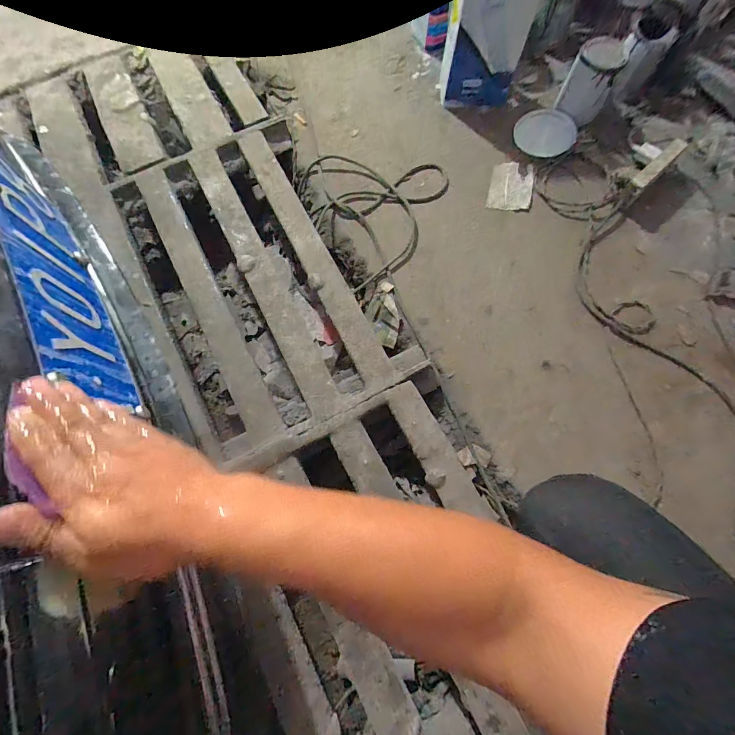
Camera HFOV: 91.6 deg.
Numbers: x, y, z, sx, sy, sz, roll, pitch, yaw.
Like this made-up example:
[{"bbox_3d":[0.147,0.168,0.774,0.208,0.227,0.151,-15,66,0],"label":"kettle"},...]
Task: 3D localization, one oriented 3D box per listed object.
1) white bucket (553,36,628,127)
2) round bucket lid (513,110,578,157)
[{"bbox_3d":[0.517,-0.667,0.833,0.095,0.130,0.119,20,74,6],"label":"white bucket"},{"bbox_3d":[0.437,-0.578,0.877,0.141,0.013,0.124,19,89,22],"label":"round bucket lid"}]

